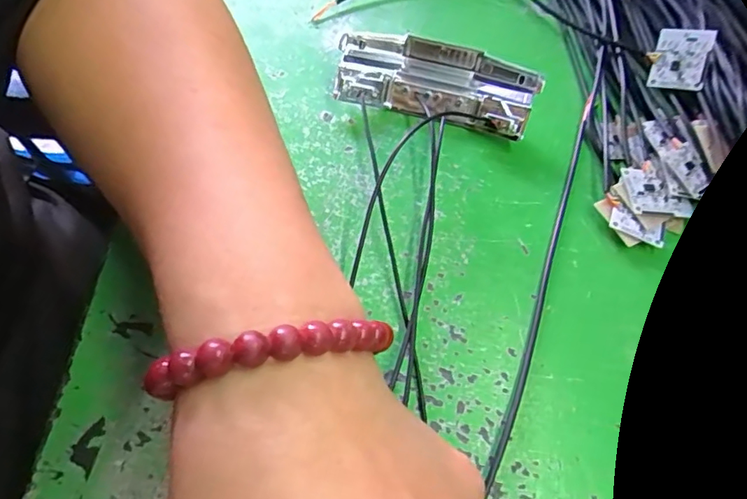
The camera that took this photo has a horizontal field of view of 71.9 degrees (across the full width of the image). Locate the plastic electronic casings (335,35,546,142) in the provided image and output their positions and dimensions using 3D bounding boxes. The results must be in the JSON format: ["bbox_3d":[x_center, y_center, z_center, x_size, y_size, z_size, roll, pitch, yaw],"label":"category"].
[{"bbox_3d":[0.031,-0.083,0.260,0.096,0.024,0.039,14,62,6],"label":"plastic electronic casings"}]

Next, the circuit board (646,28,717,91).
[{"bbox_3d":[0.156,-0.098,0.264,0.027,0.004,0.031,15,90,24],"label":"circuit board"}]

